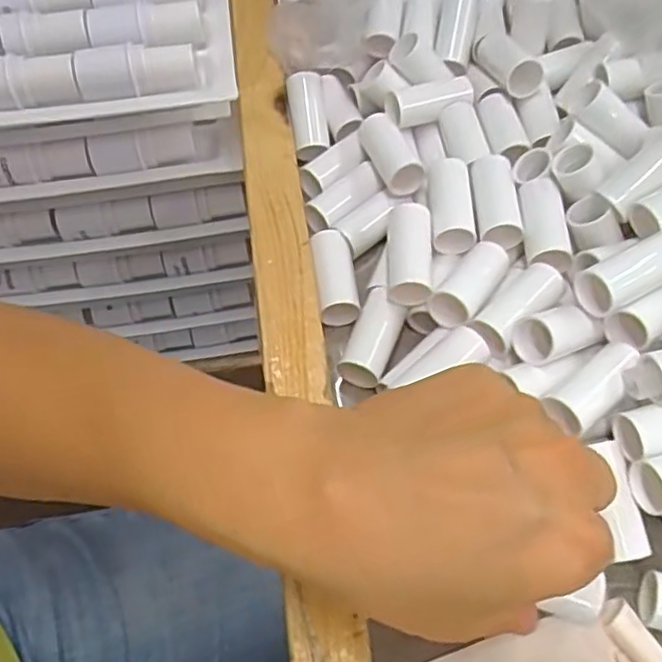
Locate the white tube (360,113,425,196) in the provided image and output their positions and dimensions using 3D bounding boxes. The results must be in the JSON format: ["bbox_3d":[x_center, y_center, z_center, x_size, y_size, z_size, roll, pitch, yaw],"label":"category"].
[{"bbox_3d":[0.029,-0.096,0.350,0.019,0.019,0.049,-23,61,-13],"label":"white tube"}]

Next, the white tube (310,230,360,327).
[{"bbox_3d":[0.002,-0.028,0.331,0.020,0.016,0.047,-7,59,-4],"label":"white tube"}]

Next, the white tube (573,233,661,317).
[{"bbox_3d":[0.129,-0.023,0.286,0.050,0.019,0.020,-26,62,-15],"label":"white tube"}]

